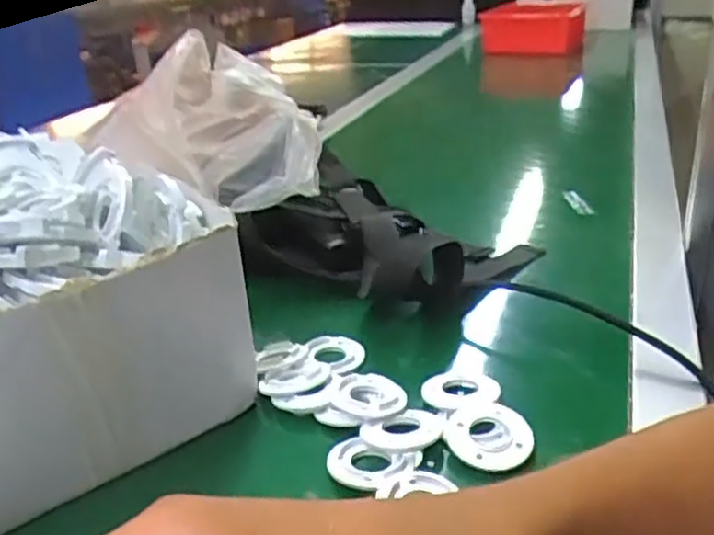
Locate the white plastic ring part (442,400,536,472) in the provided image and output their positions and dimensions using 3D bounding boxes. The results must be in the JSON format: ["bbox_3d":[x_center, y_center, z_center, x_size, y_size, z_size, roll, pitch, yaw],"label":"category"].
[{"bbox_3d":[0.069,0.088,0.372,0.045,0.013,0.045,4,26,15],"label":"white plastic ring part"}]

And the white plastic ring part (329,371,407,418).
[{"bbox_3d":[0.006,0.073,0.404,0.042,0.008,0.041,1,25,10],"label":"white plastic ring part"}]

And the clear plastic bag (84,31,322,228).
[{"bbox_3d":[-0.115,-0.102,0.525,0.146,0.107,0.119,-11,26,-17],"label":"clear plastic bag"}]

